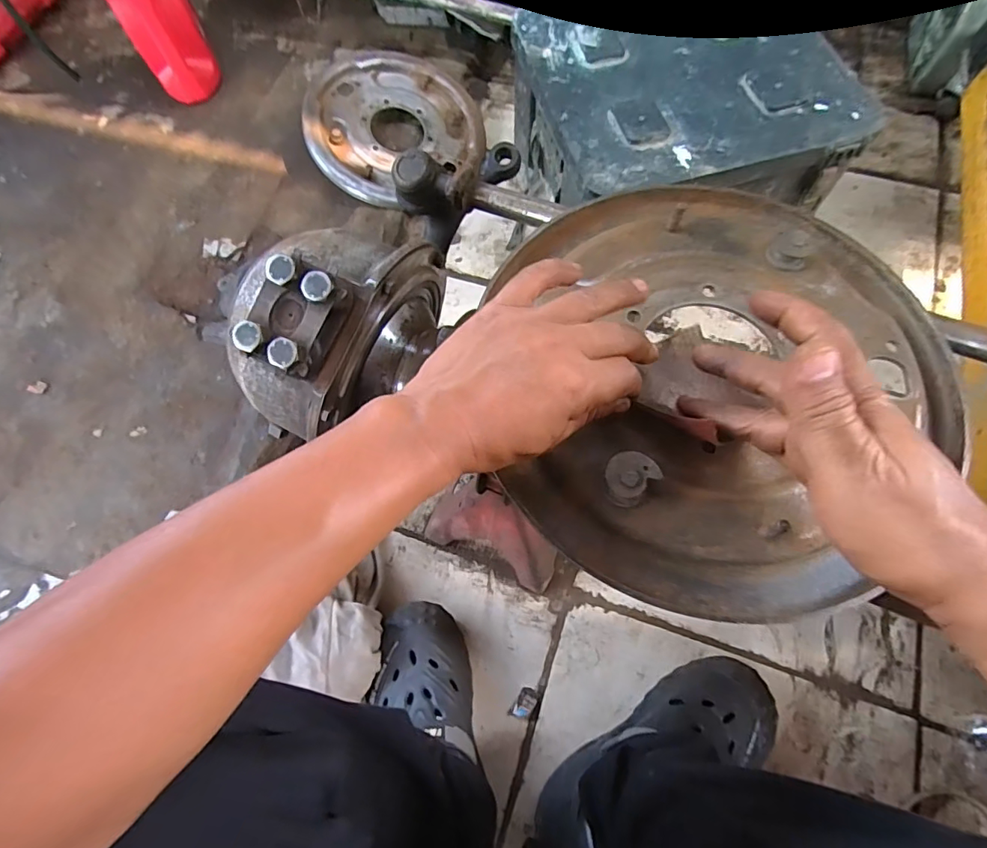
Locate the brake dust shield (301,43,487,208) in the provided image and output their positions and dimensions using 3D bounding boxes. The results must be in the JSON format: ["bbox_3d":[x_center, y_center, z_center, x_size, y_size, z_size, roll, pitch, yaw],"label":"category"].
[{"bbox_3d":[-0.179,-0.519,0.874,0.292,0.045,0.253,-31,92,-17],"label":"brake dust shield"}]

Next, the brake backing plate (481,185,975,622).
[{"bbox_3d":[0.137,-0.044,0.321,0.288,0.043,0.310,-1,72,2],"label":"brake backing plate"}]

